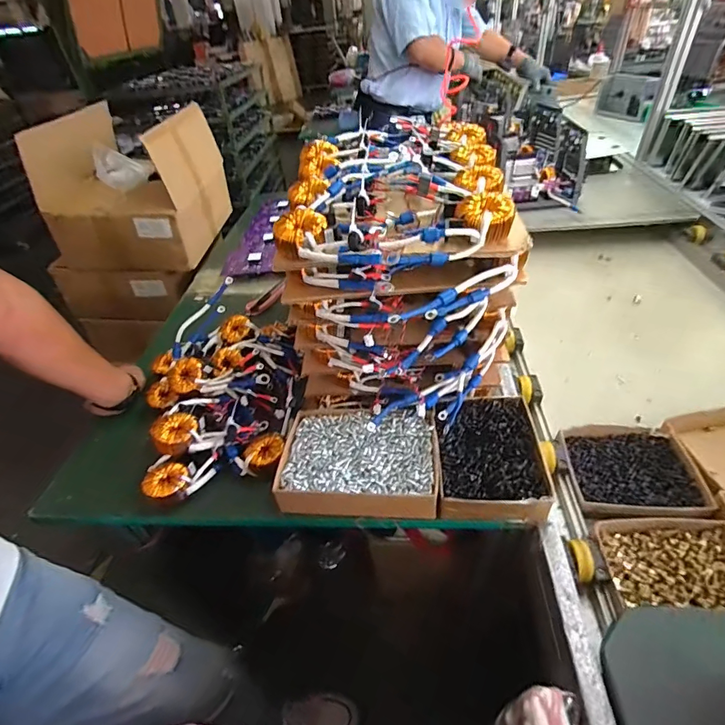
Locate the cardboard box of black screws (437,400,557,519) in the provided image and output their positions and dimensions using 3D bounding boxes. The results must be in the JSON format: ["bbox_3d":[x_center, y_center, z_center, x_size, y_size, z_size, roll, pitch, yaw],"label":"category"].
[{"bbox_3d":[0.170,0.126,0.566,0.132,0.040,0.177,-1,41,8],"label":"cardboard box of black screws"}]

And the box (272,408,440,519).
[{"bbox_3d":[-0.004,0.135,0.585,0.216,0.046,0.160,-1,41,7],"label":"box"}]

